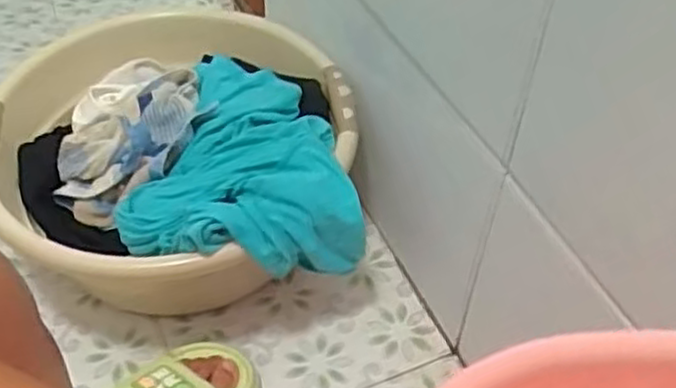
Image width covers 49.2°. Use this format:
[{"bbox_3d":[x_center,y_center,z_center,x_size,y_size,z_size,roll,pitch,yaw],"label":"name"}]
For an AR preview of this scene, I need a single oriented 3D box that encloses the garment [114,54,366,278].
[{"bbox_3d":[-0.125,-0.044,0.804,0.233,0.093,0.309,-11,49,-12],"label":"garment"}]

